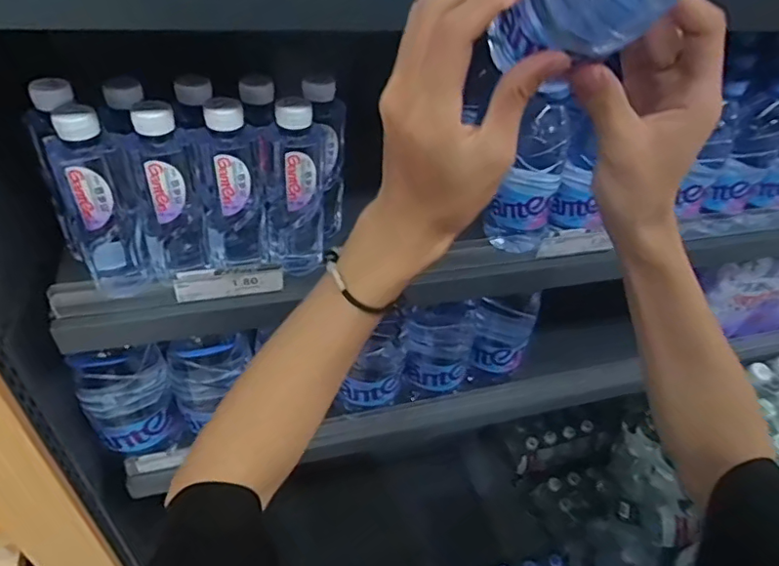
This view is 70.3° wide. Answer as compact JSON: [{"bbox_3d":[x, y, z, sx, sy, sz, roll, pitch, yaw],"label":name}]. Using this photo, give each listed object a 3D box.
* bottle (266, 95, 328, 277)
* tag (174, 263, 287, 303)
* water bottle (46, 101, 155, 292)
[{"bbox_3d":[-0.090,-0.093,0.542,0.057,0.177,0.053,-2,45,-10],"label":"bottle"},{"bbox_3d":[-0.155,0.000,0.541,0.100,0.038,0.005,-6,43,-17],"label":"tag"},{"bbox_3d":[-0.252,-0.067,0.488,0.057,0.167,0.046,-17,49,-24],"label":"water bottle"}]

